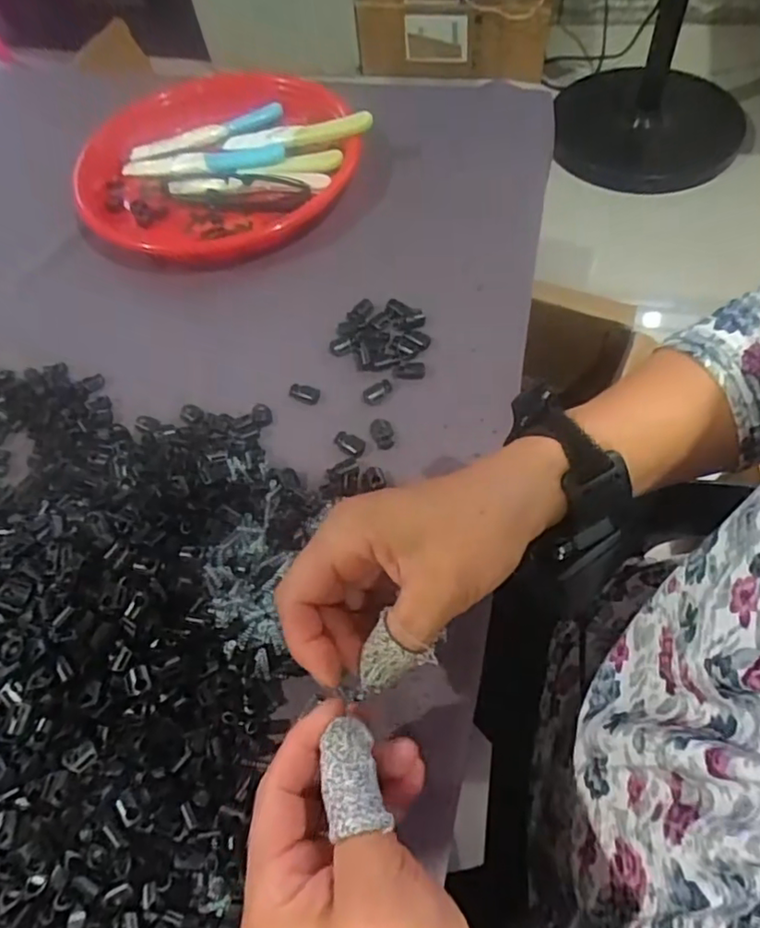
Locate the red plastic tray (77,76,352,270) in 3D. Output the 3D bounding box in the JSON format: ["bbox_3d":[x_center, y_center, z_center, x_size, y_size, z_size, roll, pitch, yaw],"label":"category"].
[{"bbox_3d":[-0.161,-0.275,0.556,0.286,0.044,0.237,1,60,4],"label":"red plastic tray"}]

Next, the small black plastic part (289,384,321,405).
[{"bbox_3d":[-0.054,-0.051,0.424,0.023,0.004,0.014,14,62,12],"label":"small black plastic part"}]

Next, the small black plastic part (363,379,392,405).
[{"bbox_3d":[-0.002,-0.051,0.419,0.023,0.004,0.014,-38,64,-17],"label":"small black plastic part"}]

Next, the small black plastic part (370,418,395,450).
[{"bbox_3d":[0.002,-0.020,0.400,0.015,0.004,0.023,-15,60,-5],"label":"small black plastic part"}]

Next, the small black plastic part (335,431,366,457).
[{"bbox_3d":[-0.021,-0.014,0.398,0.023,0.005,0.013,28,65,19],"label":"small black plastic part"}]

